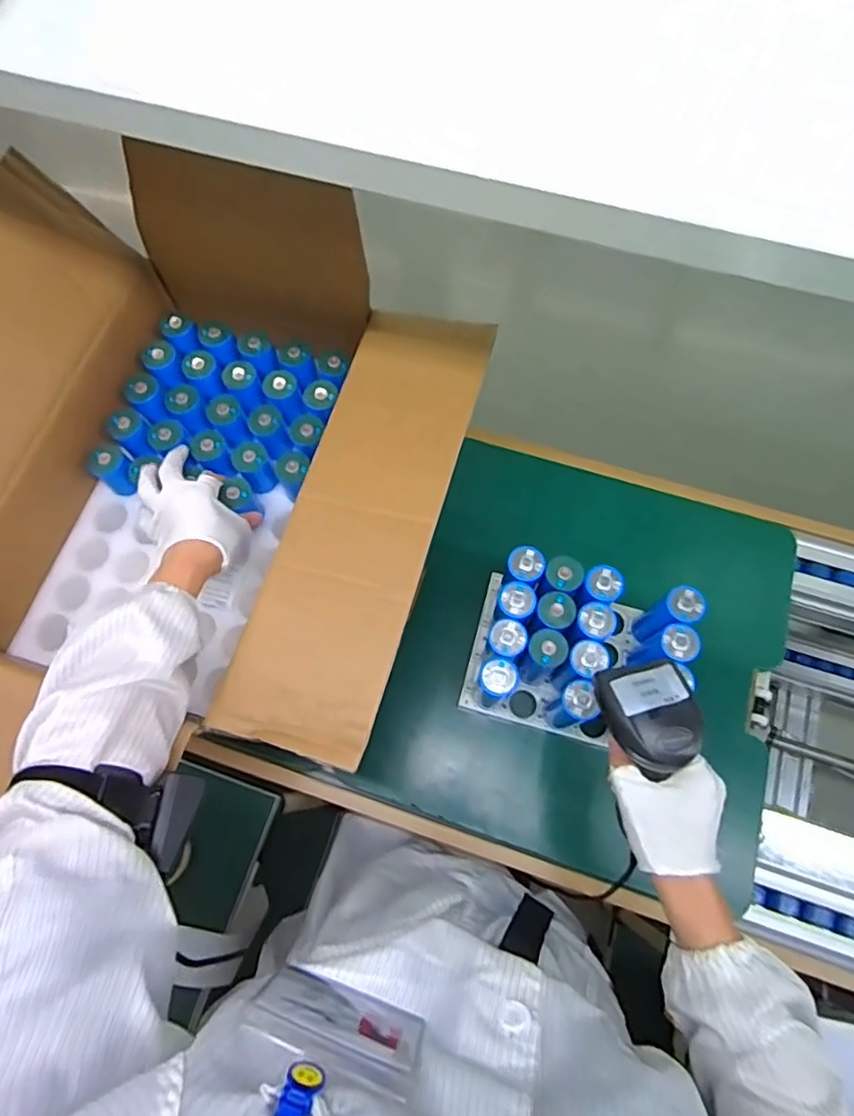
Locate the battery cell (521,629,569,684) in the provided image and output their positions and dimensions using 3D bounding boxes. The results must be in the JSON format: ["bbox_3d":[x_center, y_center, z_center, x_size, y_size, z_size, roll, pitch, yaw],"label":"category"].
[{"bbox_3d":[0.126,0.115,0.677,0.041,0.126,0.041,0,70,1],"label":"battery cell"}]

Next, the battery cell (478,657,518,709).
[{"bbox_3d":[0.074,0.140,0.668,0.038,0.138,0.035,0,70,1],"label":"battery cell"}]

